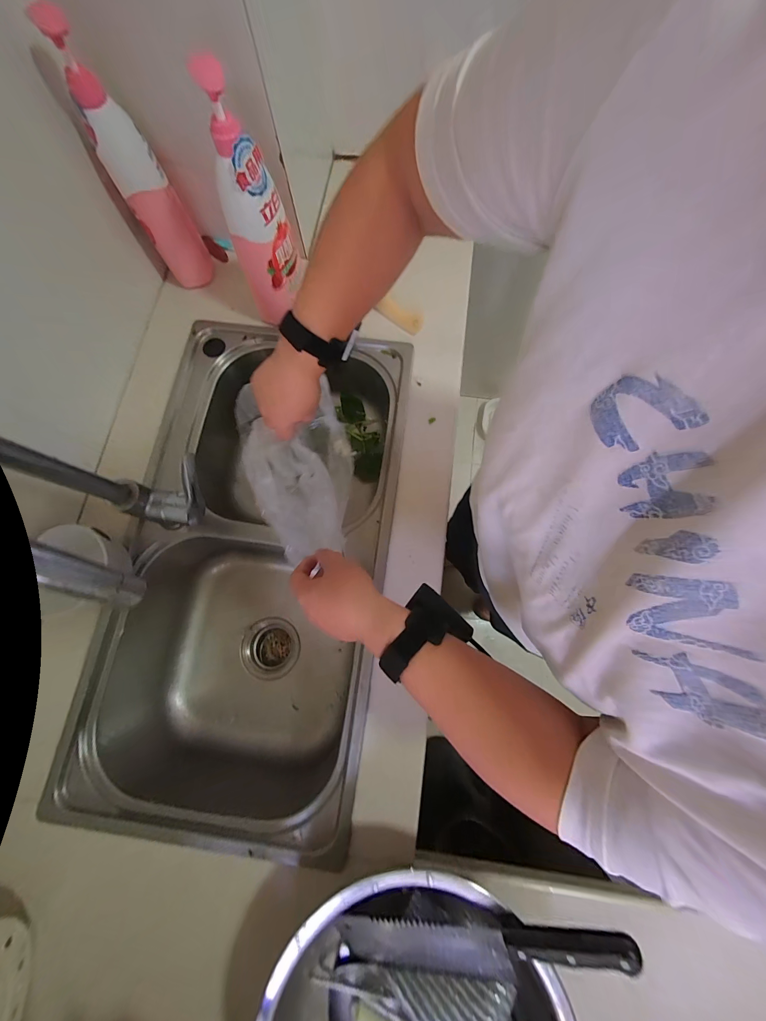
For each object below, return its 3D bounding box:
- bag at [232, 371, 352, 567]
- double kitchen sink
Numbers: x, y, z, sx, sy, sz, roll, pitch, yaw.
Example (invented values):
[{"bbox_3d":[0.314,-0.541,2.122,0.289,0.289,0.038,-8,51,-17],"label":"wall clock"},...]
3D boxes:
[{"bbox_3d":[-0.118,-0.071,0.448,0.145,0.086,0.265,-18,78,-3],"label":"bag"},{"bbox_3d":[-0.196,0.078,0.578,0.378,0.234,0.751,6,77,2],"label":"double kitchen sink"}]

